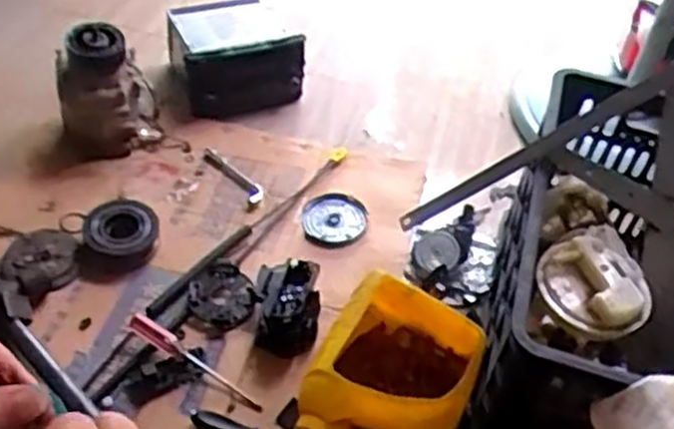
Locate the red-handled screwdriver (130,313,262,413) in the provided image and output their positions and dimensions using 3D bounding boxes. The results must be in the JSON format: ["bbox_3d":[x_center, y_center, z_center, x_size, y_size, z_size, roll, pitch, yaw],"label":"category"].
[{"bbox_3d":[-0.172,0.183,0.949,0.193,0.022,0.021,34,53,5],"label":"red-handled screwdriver"}]

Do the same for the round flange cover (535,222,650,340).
[{"bbox_3d":[0.282,0.070,0.840,0.113,0.046,0.123,4,46,-4],"label":"round flange cover"}]

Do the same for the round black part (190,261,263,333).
[{"bbox_3d":[-0.151,0.110,1.014,0.084,0.032,0.097,-16,51,-22],"label":"round black part"}]

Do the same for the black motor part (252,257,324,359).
[{"bbox_3d":[-0.064,0.121,0.997,0.083,0.068,0.113,3,46,-5],"label":"black motor part"}]

